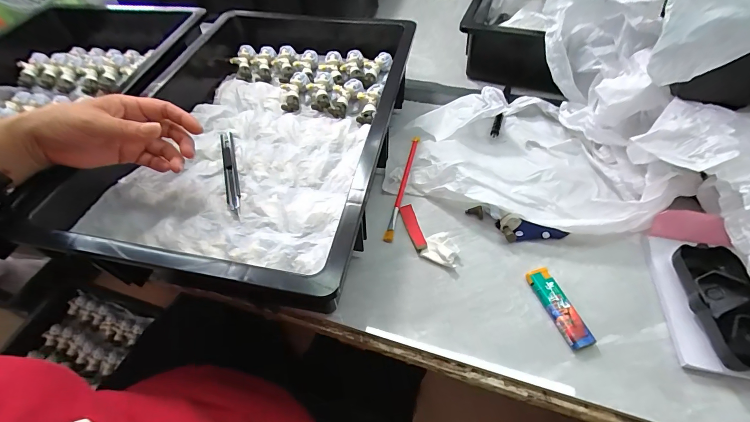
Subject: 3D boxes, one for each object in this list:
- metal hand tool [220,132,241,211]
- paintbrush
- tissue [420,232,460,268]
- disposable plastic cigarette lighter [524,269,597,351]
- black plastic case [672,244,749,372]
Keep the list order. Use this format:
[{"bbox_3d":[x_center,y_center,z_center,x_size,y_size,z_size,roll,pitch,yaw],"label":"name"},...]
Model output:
[{"bbox_3d":[-0.193,-0.057,0.462,0.018,0.015,0.163,-18,54,-10],"label":"metal hand tool"},{"bbox_3d":[0.037,-0.038,0.441,0.010,0.013,0.180,11,55,11],"label":"paintbrush"},{"bbox_3d":[0.072,0.039,0.372,0.037,0.009,0.035,18,56,16],"label":"tissue"},{"bbox_3d":[0.171,0.089,0.324,0.023,0.008,0.077,-15,54,-8],"label":"disposable plastic cigarette lighter"},{"bbox_3d":[0.306,0.082,0.303,0.055,0.024,0.108,0,53,3],"label":"black plastic case"}]

